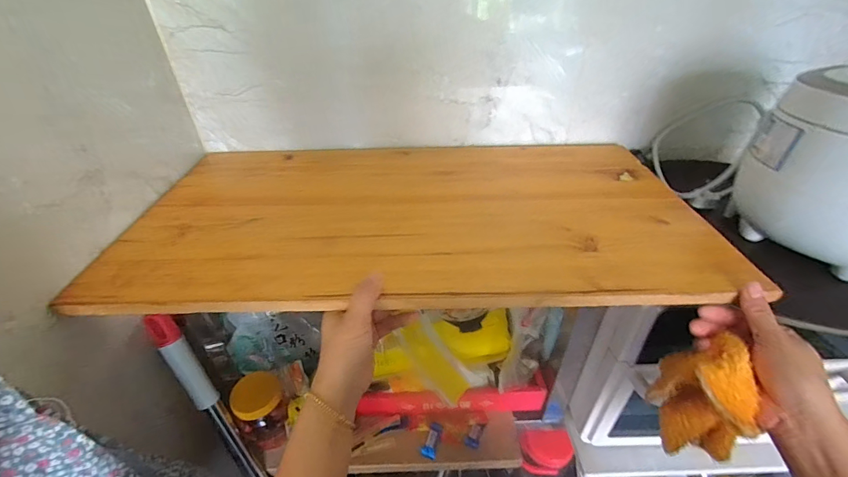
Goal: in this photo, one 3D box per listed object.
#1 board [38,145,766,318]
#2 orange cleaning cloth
[{"bbox_3d":[-0.013,-0.039,0.464,0.649,0.015,0.322,-1,37,0],"label":"board"},{"bbox_3d":[0.248,0.137,0.333,0.071,0.085,0.079,-25,43,-28],"label":"orange cleaning cloth"}]

